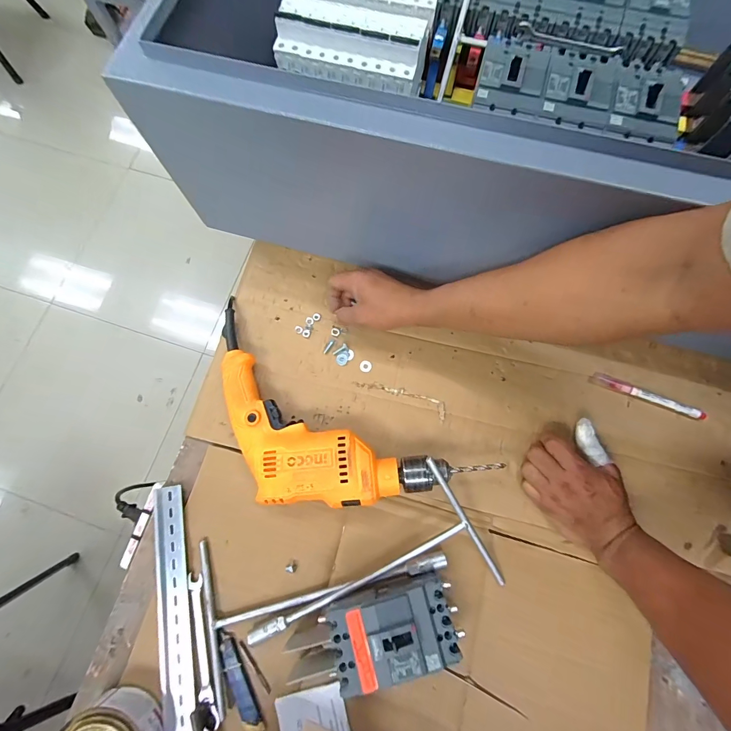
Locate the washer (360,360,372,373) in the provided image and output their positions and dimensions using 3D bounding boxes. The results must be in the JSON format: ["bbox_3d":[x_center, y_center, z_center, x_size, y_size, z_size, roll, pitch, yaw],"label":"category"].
[{"bbox_3d":[0.001,0.001,0.491,0.016,0.004,0.015,0,75,1],"label":"washer"}]

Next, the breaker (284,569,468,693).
[{"bbox_3d":[0.008,0.289,0.383,0.186,0.068,0.078,-18,76,-3],"label":"breaker"}]

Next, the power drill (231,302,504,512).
[{"bbox_3d":[-0.064,0.079,0.440,0.401,0.059,0.186,35,79,10],"label":"power drill"}]

